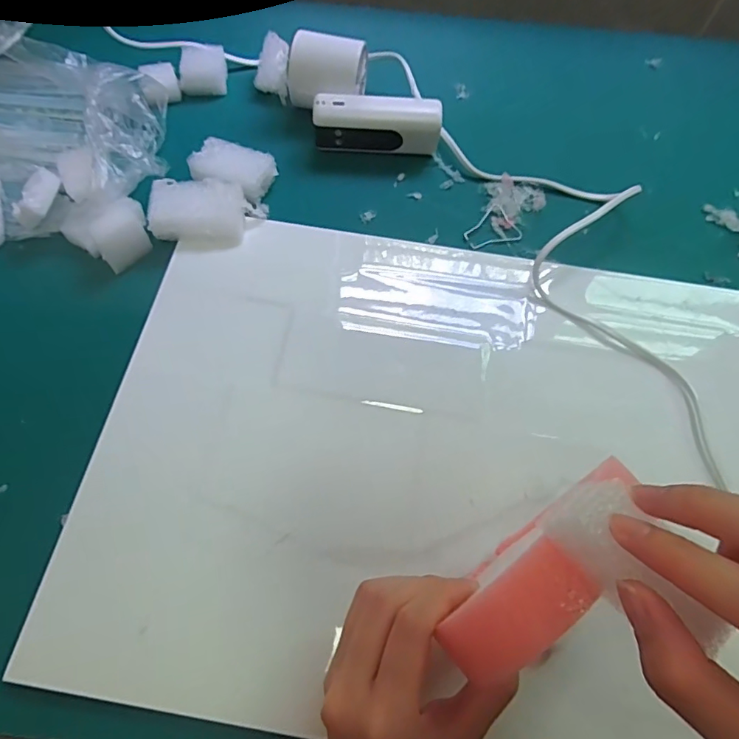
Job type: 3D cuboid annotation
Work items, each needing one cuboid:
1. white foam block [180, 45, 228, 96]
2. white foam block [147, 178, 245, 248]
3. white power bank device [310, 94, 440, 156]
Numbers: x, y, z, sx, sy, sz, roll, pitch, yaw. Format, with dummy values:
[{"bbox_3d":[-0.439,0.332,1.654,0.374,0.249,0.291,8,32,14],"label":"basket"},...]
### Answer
[{"bbox_3d":[-0.140,-0.252,0.424,0.035,0.021,0.037,1,65,-2],"label":"white foam block"},{"bbox_3d":[-0.119,-0.109,0.349,0.061,0.022,0.044,-1,65,-2],"label":"white foam block"},{"bbox_3d":[0.006,-0.185,0.387,0.094,0.040,0.023,4,65,0],"label":"white power bank device"}]

